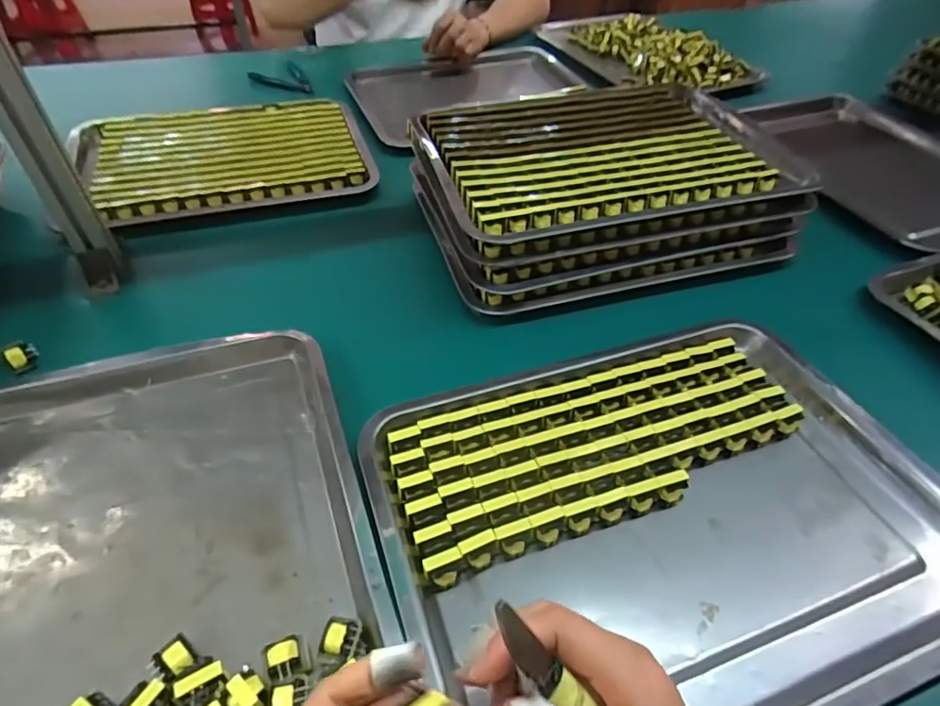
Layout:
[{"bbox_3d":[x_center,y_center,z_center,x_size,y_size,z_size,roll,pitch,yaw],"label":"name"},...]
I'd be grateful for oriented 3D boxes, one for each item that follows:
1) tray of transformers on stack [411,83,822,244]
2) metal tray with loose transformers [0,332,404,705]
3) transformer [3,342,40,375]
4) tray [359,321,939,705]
[{"bbox_3d":[0.154,-0.228,0.606,0.395,0.024,0.269,-8,47,-10],"label":"tray of transformers on stack"},{"bbox_3d":[-0.208,0.130,0.335,0.275,0.035,0.370,-15,48,-16],"label":"metal tray with loose transformers"},{"bbox_3d":[-0.387,0.005,0.469,0.019,0.024,0.023,34,54,27],"label":"transformer"},{"bbox_3d":[0.137,0.101,0.379,0.377,0.024,0.291,-15,49,-16],"label":"tray"}]

